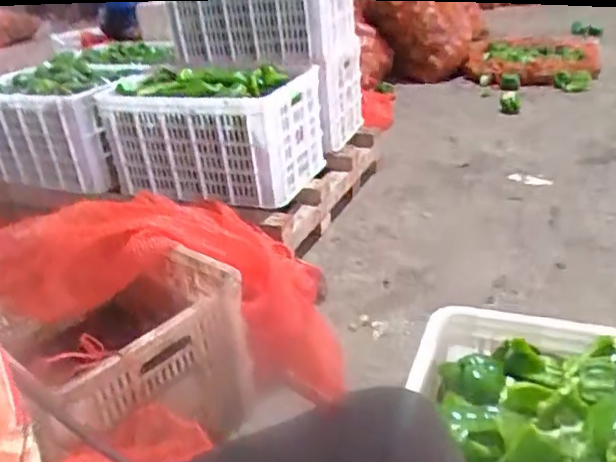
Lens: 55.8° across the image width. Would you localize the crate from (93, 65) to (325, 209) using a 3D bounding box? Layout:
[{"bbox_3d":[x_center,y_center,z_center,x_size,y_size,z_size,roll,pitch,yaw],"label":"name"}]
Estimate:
[{"bbox_3d":[-0.250,-0.251,1.522,0.499,0.280,0.270,9,31,24],"label":"crate"}]

